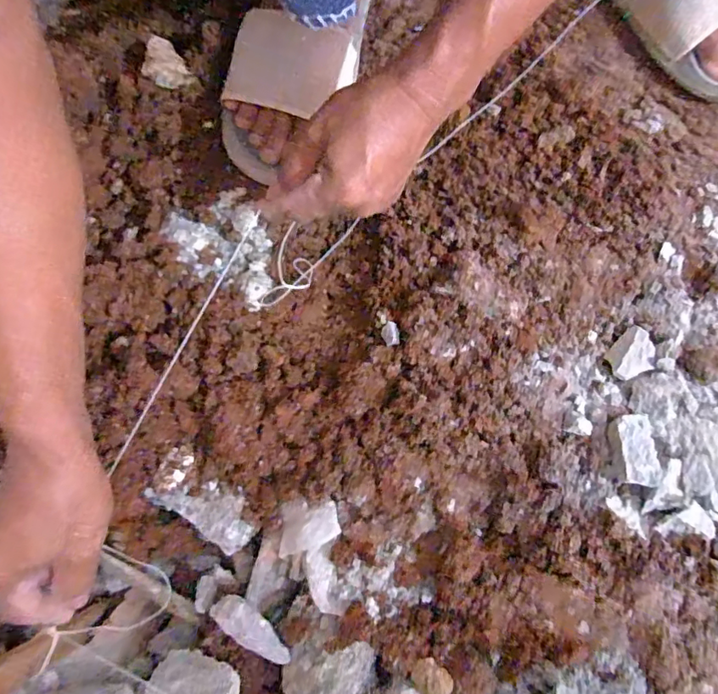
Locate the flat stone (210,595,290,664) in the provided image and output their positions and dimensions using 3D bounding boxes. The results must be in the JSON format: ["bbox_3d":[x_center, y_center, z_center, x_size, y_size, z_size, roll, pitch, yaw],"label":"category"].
[{"bbox_3d":[-0.076,0.201,0.369,0.065,0.027,0.022,31,81,12],"label":"flat stone"}]

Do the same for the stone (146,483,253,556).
[{"bbox_3d":[-0.122,0.123,0.401,0.086,0.024,0.040,31,81,12],"label":"stone"}]

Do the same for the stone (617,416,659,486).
[{"bbox_3d":[0.202,0.074,0.372,0.024,0.007,0.051,2,77,6],"label":"stone"}]

